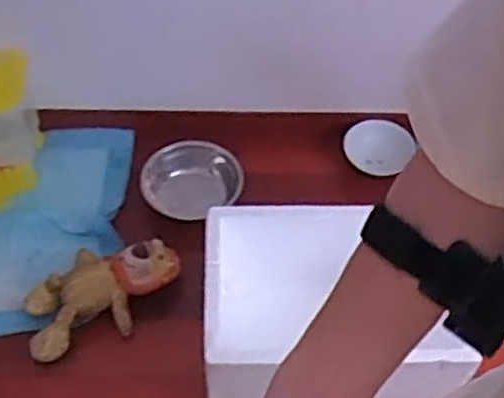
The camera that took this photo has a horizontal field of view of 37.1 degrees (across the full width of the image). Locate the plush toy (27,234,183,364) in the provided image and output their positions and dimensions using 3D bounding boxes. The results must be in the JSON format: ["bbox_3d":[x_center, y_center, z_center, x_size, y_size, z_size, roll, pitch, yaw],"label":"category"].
[{"bbox_3d":[-0.291,0.165,1.451,0.309,0.084,0.208,-16,56,-14],"label":"plush toy"}]

